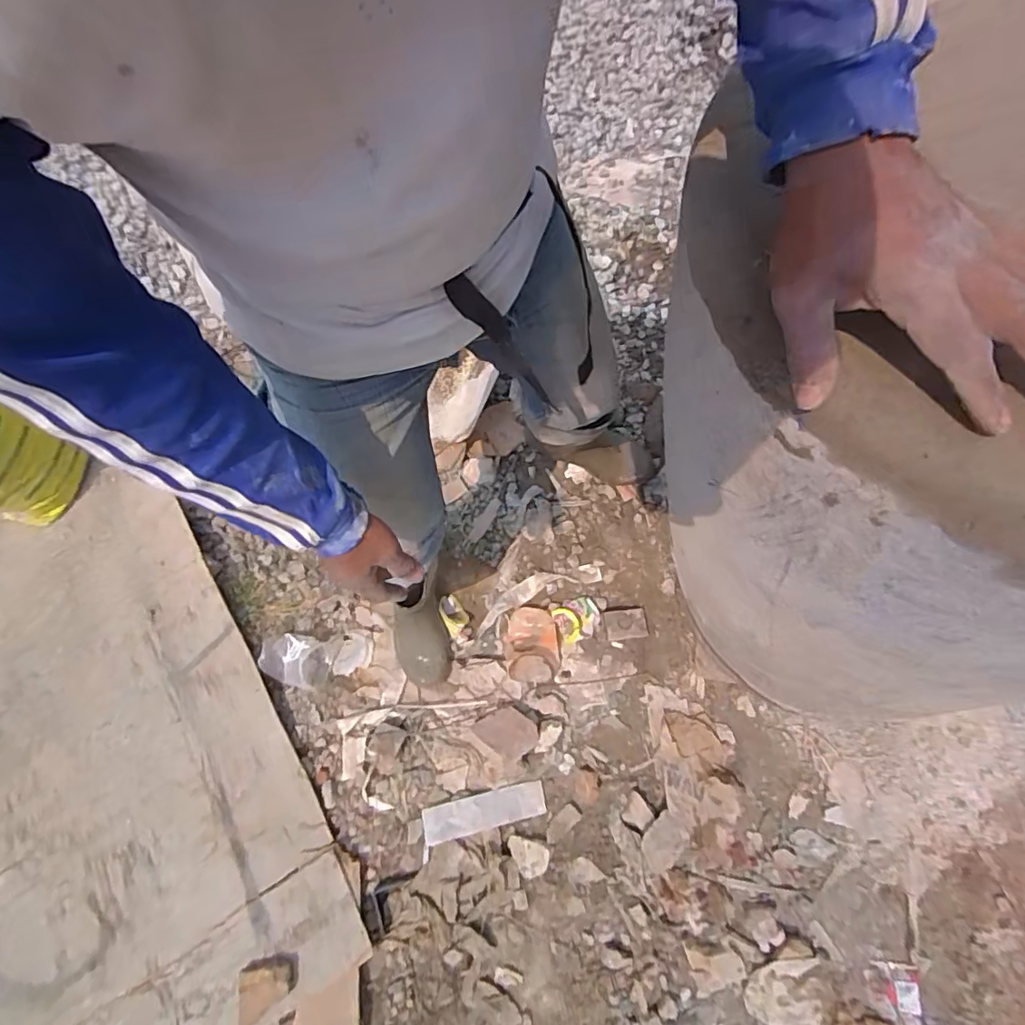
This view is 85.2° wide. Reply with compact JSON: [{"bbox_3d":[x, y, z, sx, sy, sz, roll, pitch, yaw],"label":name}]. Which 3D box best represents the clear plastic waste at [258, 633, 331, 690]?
[{"bbox_3d":[-0.440,0.294,1.119,0.142,0.062,0.094,13,70,5],"label":"clear plastic waste"}]

